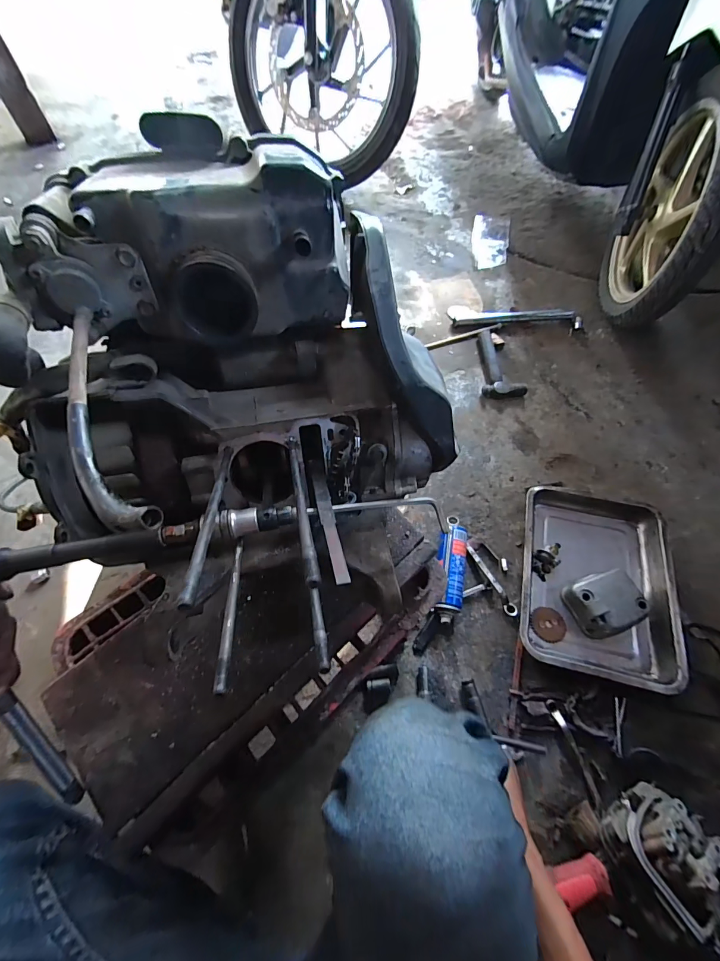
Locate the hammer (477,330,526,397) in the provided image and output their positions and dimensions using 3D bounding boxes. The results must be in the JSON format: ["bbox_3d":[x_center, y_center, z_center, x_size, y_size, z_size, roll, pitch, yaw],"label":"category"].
[{"bbox_3d":[0.353,-0.303,0.963,0.093,0.031,0.202,-2,68,-3],"label":"hammer"}]

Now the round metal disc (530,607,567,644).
[{"bbox_3d":[0.352,0.267,0.701,0.064,0.006,0.061,-1,54,2],"label":"round metal disc"}]

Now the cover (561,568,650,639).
[{"bbox_3d":[0.452,0.222,0.689,0.114,0.057,0.102,-21,70,-11],"label":"cover"}]

